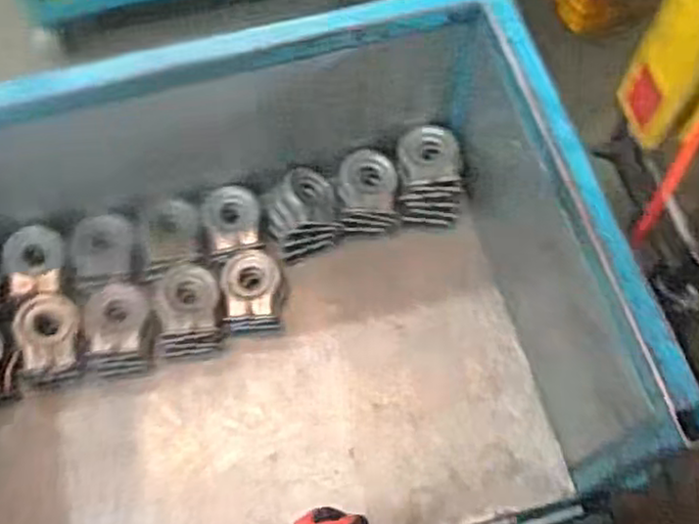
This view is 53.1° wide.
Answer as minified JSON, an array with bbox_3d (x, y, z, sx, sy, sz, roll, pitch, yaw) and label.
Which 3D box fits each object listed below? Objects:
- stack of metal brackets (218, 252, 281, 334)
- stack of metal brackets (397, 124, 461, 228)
[{"bbox_3d":[-0.158,0.050,1.140,0.095,0.048,0.134,-2,66,1],"label":"stack of metal brackets"},{"bbox_3d":[0.139,-0.152,1.189,0.107,0.080,0.153,-2,66,1],"label":"stack of metal brackets"}]

